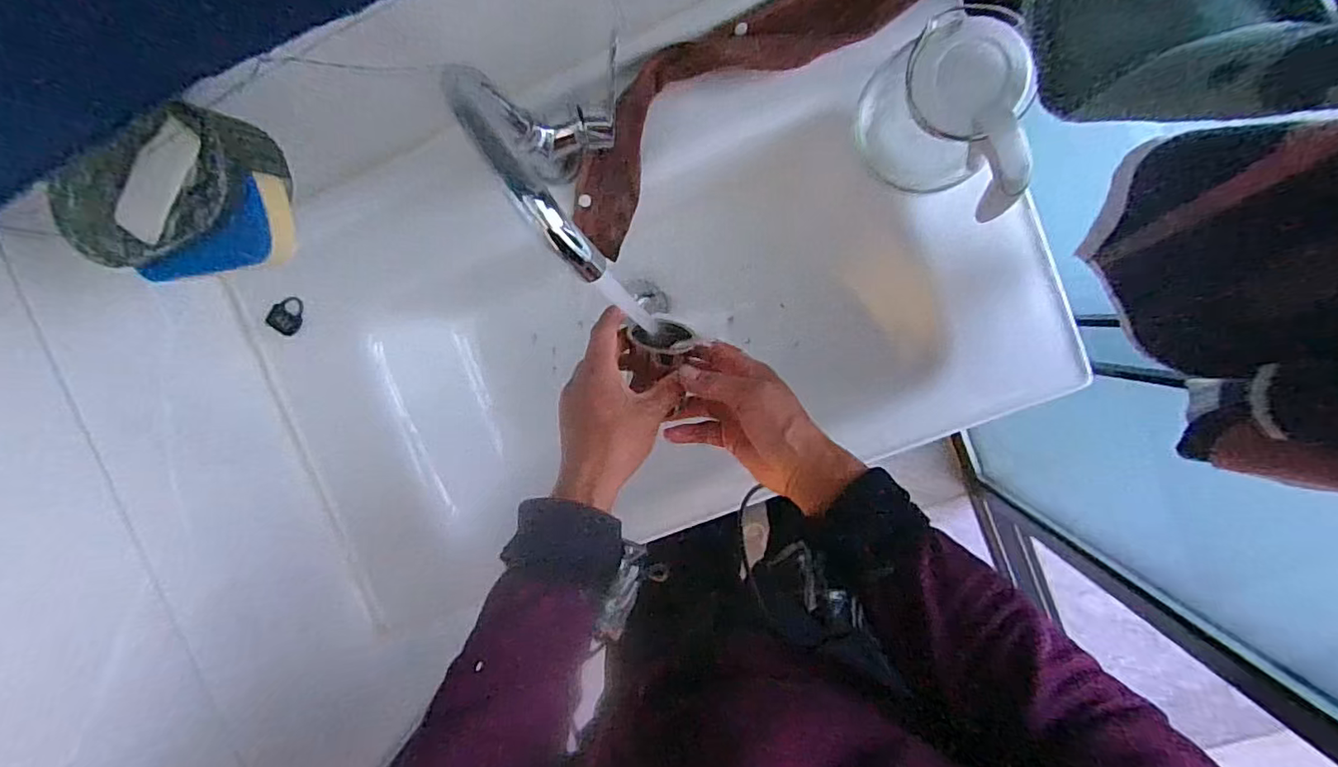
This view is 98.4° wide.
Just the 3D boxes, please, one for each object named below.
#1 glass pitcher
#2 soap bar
[{"bbox_3d":[0.220,-0.208,0.476,0.094,0.120,0.147,-5,96,7],"label":"glass pitcher"},{"bbox_3d":[-0.336,-0.133,0.378,0.039,0.012,0.084,35,99,1],"label":"soap bar"}]

